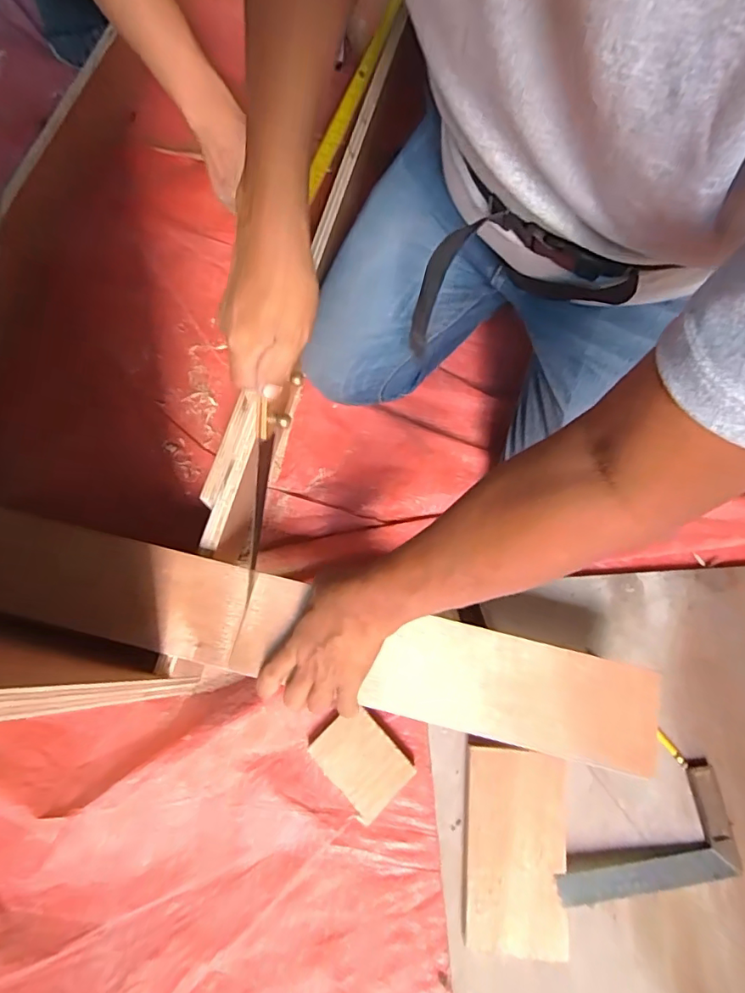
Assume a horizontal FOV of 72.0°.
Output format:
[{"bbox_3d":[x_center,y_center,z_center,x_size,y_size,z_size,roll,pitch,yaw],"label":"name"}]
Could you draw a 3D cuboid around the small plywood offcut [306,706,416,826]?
[{"bbox_3d":[-0.013,0.295,0.577,0.077,0.021,0.101,-41,77,-13],"label":"small plywood offcut"}]

